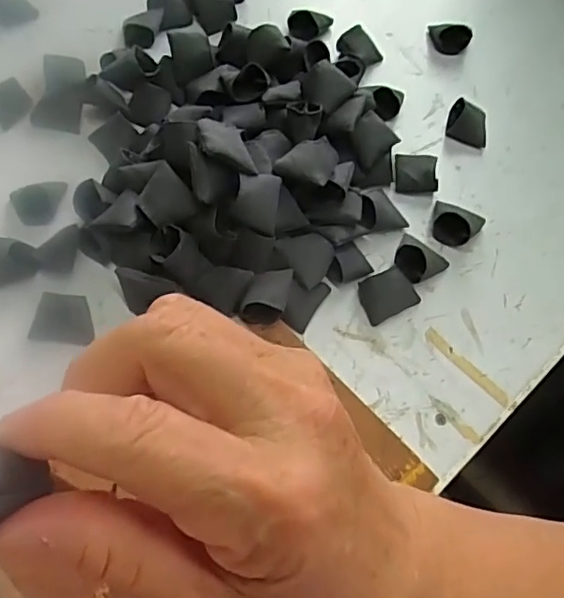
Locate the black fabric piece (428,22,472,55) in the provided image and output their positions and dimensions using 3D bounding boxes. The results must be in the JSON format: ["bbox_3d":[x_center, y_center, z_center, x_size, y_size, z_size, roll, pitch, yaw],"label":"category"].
[{"bbox_3d":[0.165,-0.259,0.569,0.042,0.020,0.023,20,64,7],"label":"black fabric piece"}]

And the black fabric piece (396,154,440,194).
[{"bbox_3d":[0.114,-0.107,0.490,0.034,0.018,0.038,6,63,0],"label":"black fabric piece"}]

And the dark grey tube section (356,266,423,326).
[{"bbox_3d":[0.082,-0.005,0.433,0.043,0.022,0.033,-18,65,-12],"label":"dark grey tube section"}]

